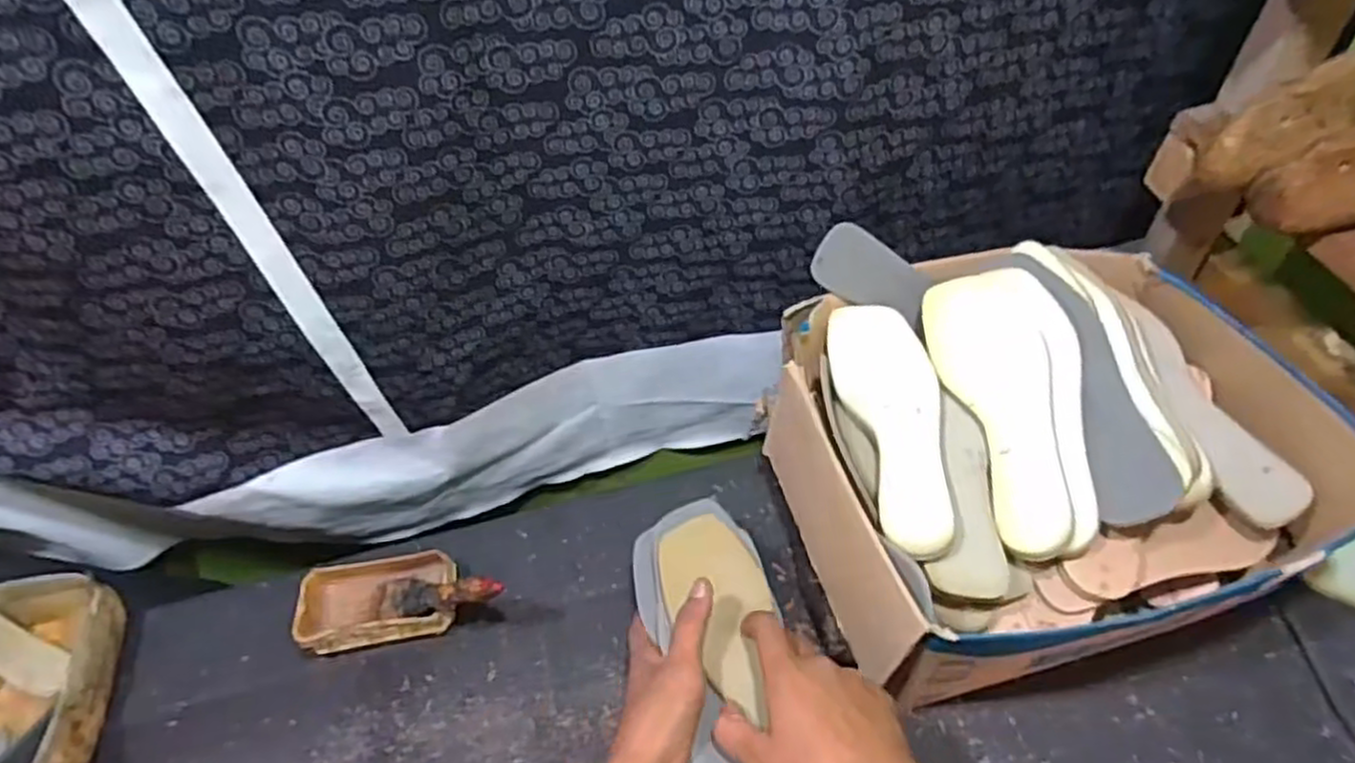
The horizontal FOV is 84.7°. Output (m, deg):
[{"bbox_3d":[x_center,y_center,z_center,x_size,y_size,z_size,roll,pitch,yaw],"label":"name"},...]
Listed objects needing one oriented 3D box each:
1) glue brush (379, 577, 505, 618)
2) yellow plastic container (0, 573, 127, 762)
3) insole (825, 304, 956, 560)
[{"bbox_3d":[-0.205,0.180,0.625,0.144,0.017,0.036,-13,46,30],"label":"glue brush"},{"bbox_3d":[-0.542,0.257,0.619,0.129,0.087,0.197,-7,52,0],"label":"yellow plastic container"},{"bbox_3d":[0.178,0.030,0.590,0.077,0.029,0.238,-7,52,1],"label":"insole"}]

